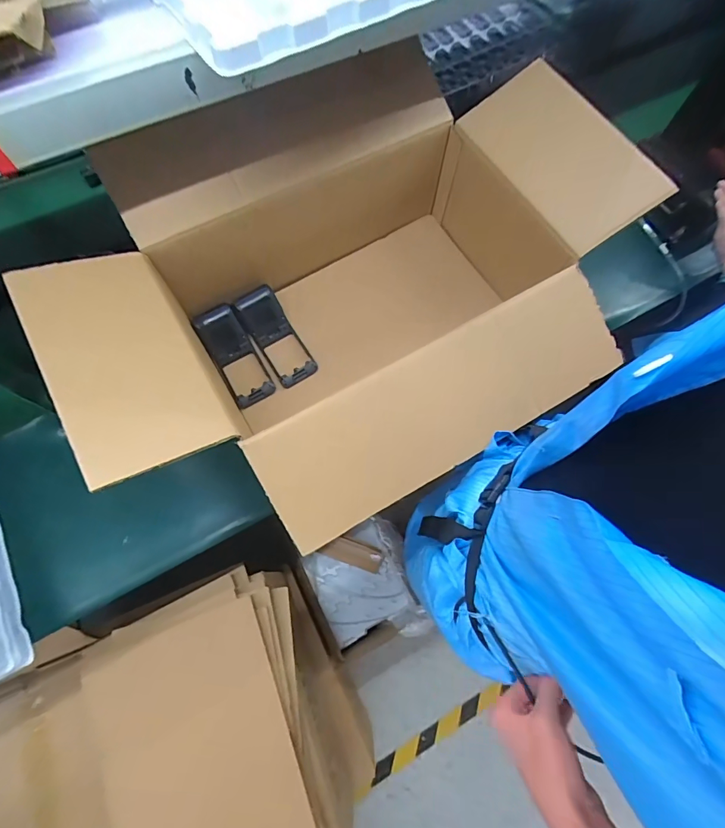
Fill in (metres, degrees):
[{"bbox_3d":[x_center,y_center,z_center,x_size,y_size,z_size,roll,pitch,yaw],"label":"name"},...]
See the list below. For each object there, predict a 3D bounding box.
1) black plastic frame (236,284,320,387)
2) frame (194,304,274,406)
[{"bbox_3d":[-0.157,-0.138,0.751,0.076,0.035,0.184,-32,90,-12],"label":"black plastic frame"},{"bbox_3d":[-0.228,-0.102,0.738,0.077,0.034,0.185,-28,87,-11],"label":"frame"}]

